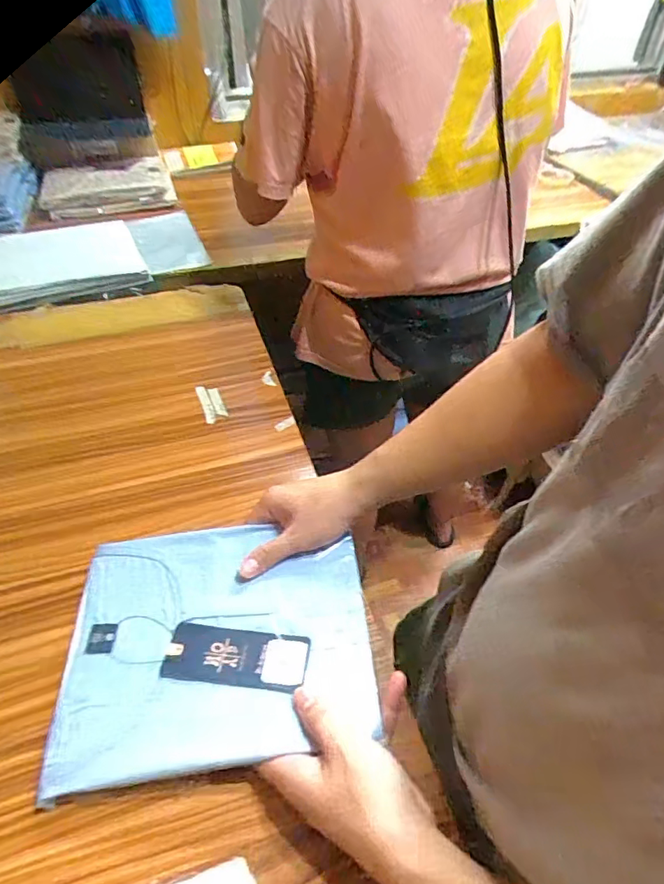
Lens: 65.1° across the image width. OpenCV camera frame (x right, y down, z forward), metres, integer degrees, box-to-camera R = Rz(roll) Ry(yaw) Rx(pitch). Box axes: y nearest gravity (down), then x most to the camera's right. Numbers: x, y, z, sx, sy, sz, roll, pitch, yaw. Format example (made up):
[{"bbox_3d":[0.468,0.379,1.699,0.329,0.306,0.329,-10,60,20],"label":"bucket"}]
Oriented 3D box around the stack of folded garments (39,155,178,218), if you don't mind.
[{"bbox_3d":[-0.474,-0.550,1.101,0.259,0.058,0.188,-13,47,-15],"label":"stack of folded garments"}]

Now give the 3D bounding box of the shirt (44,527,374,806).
[{"bbox_3d":[-0.097,0.162,0.443,0.248,0.030,0.202,-4,46,-7],"label":"shirt"}]

